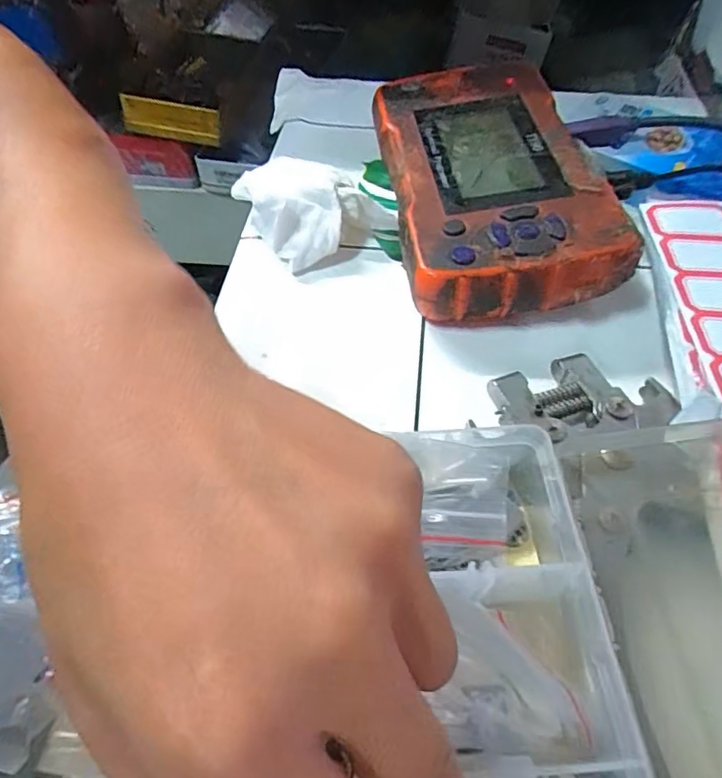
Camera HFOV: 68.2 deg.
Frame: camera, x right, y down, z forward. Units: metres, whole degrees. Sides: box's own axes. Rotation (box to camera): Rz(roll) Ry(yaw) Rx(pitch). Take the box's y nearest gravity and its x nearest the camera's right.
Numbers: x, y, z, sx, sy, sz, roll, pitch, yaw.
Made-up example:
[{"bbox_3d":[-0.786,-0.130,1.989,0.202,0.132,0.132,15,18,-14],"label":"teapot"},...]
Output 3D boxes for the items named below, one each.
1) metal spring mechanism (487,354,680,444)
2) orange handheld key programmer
[{"bbox_3d":[0.089,0.005,0.213,0.071,0.020,0.040,-8,54,-4],"label":"metal spring mechanism"},{"bbox_3d":[0.061,-0.105,0.276,0.096,0.044,0.168,-6,54,-3],"label":"orange handheld key programmer"}]

